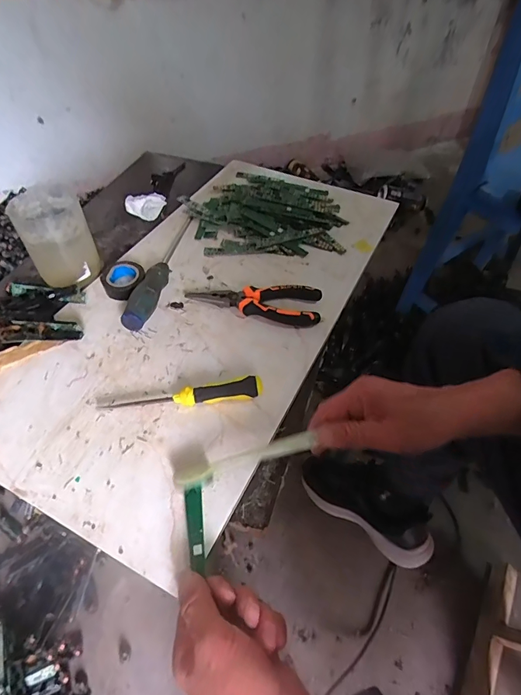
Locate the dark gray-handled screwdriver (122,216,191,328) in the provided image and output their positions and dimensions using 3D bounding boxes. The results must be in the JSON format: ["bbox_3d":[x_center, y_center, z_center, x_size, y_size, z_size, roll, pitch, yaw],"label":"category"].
[{"bbox_3d":[-0.125,-0.109,0.522,0.028,0.033,0.223,5,50,5],"label":"dark gray-handled screwdriver"}]

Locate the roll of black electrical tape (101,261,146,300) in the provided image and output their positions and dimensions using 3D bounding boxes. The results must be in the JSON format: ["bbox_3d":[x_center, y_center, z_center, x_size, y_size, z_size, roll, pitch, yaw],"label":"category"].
[{"bbox_3d":[-0.171,-0.084,0.508,0.051,0.022,0.049,0,50,0],"label":"roll of black electrical tape"}]

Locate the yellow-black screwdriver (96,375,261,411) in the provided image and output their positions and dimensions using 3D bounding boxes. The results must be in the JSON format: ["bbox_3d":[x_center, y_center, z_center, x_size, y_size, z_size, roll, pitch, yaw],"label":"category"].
[{"bbox_3d":[-0.077,0.048,0.400,0.157,0.019,0.020,-6,50,-5],"label":"yellow-black screwdriver"}]

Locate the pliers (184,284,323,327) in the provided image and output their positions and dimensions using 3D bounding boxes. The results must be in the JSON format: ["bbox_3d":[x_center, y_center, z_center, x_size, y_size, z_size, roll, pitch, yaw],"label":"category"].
[{"bbox_3d":[-0.004,-0.061,0.494,0.154,0.016,0.054,13,51,11],"label":"pliers"}]

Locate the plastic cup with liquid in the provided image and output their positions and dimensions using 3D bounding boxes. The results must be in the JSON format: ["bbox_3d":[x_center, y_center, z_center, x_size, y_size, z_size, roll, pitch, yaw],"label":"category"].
[{"bbox_3d":[-0.250,-0.135,0.504,0.076,0.098,0.077,0,50,0],"label":"plastic cup with liquid"}]

